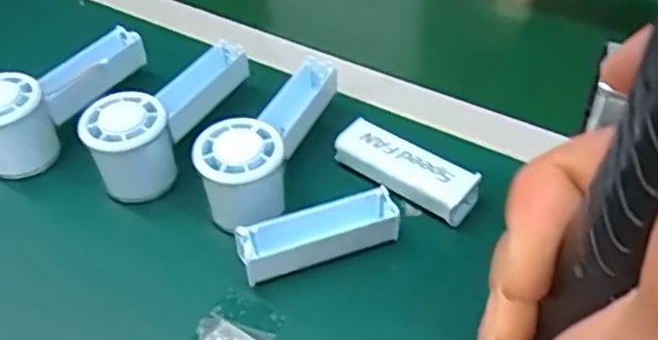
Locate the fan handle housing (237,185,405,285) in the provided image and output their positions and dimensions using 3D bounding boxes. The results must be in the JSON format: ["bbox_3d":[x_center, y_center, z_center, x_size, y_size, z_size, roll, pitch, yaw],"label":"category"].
[{"bbox_3d":[-0.006,0.040,0.412,0.103,0.030,0.026,-16,47,-13],"label":"fan handle housing"}]

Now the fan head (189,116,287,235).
[{"bbox_3d":[-0.057,0.006,0.436,0.057,0.066,0.053,-8,46,-5],"label":"fan head"}]

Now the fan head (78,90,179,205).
[{"bbox_3d":[-0.139,-0.015,0.455,0.056,0.060,0.057,-17,48,-14],"label":"fan head"}]

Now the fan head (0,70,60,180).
[{"bbox_3d":[-0.232,-0.031,0.473,0.054,0.062,0.051,-28,51,-23],"label":"fan head"}]

